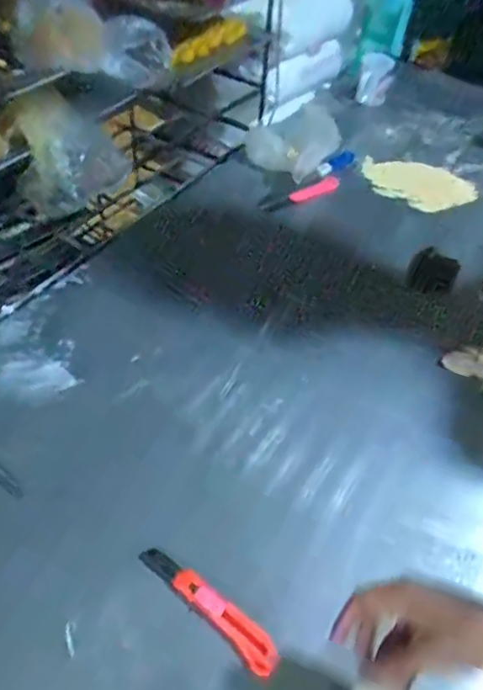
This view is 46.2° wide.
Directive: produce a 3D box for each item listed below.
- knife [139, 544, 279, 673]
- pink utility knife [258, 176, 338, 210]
[{"bbox_3d":[-0.033,0.272,0.600,0.175,0.011,0.037,34,51,24],"label":"knife"},{"bbox_3d":[0.117,-0.302,1.141,0.164,0.028,0.019,-19,49,-1],"label":"pink utility knife"}]

